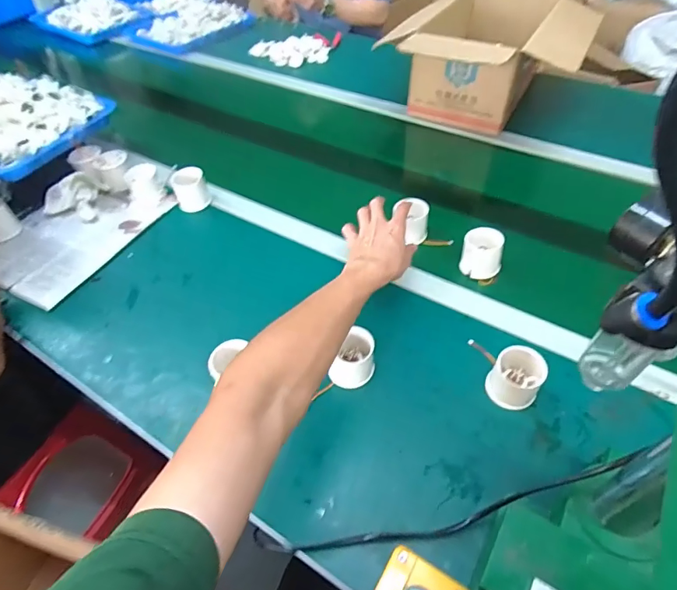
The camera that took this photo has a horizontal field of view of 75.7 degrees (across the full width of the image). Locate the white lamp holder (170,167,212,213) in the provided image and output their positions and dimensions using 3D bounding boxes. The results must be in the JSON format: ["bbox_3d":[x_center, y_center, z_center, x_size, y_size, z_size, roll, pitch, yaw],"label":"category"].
[{"bbox_3d":[-0.247,-0.175,0.731,0.056,0.064,0.050,-17,53,-11],"label":"white lamp holder"}]

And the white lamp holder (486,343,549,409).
[{"bbox_3d":[0.204,0.096,0.501,0.054,0.057,0.051,27,55,22],"label":"white lamp holder"}]

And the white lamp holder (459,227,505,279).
[{"bbox_3d":[0.209,-0.060,0.632,0.056,0.051,0.052,-1,49,1],"label":"white lamp holder"}]

